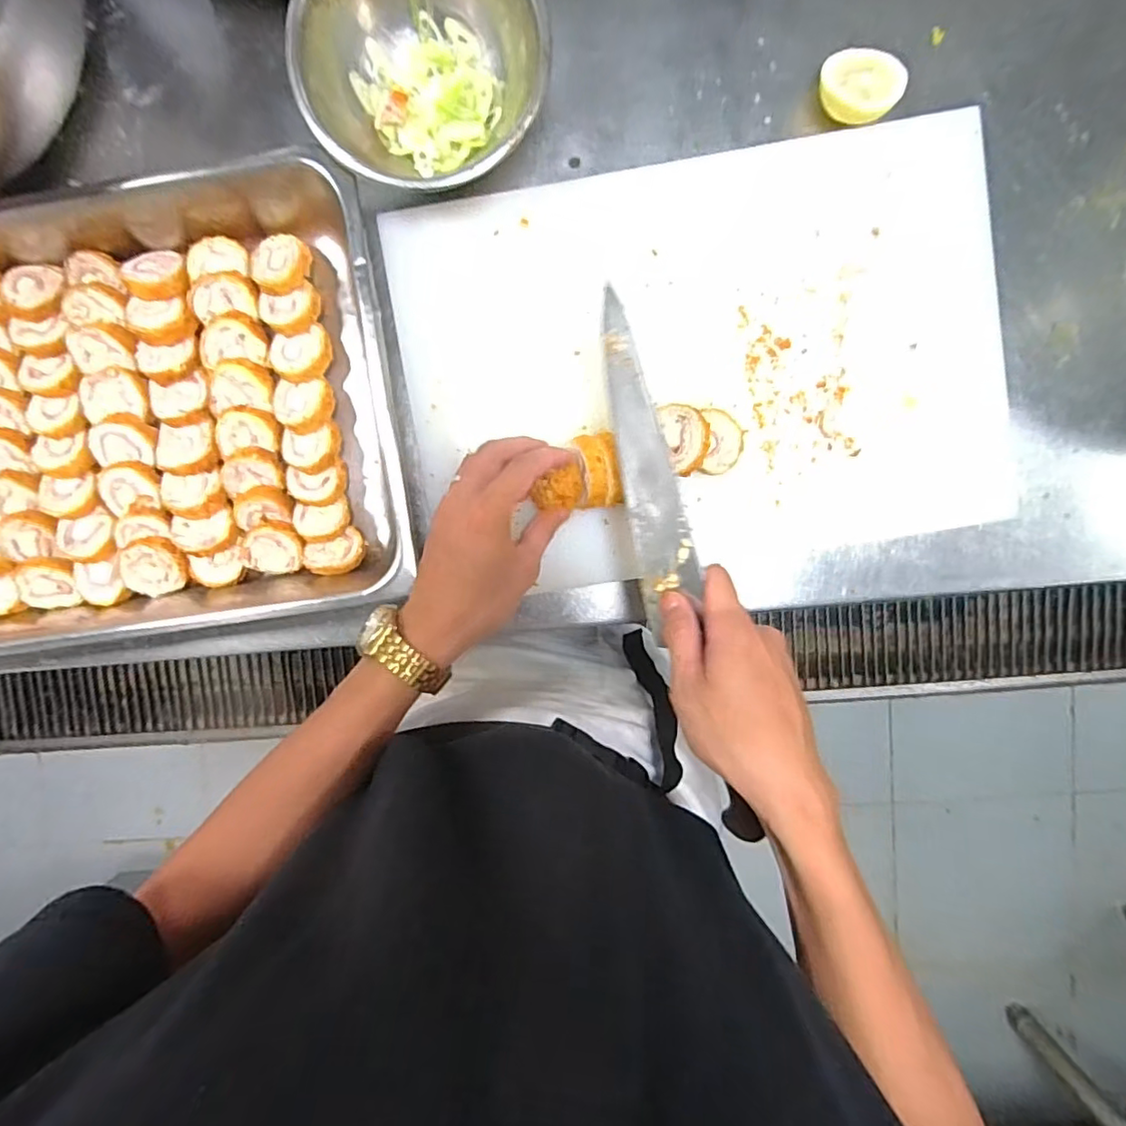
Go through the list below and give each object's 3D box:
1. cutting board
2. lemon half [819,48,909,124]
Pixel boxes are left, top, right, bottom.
[{"bbox_3d":[0.105,-0.151,0.450,0.449,0.018,0.306,-9,93,0],"label":"cutting board"},{"bbox_3d":[0.215,-0.348,0.432,0.057,0.032,0.057,0,93,0],"label":"lemon half"}]

